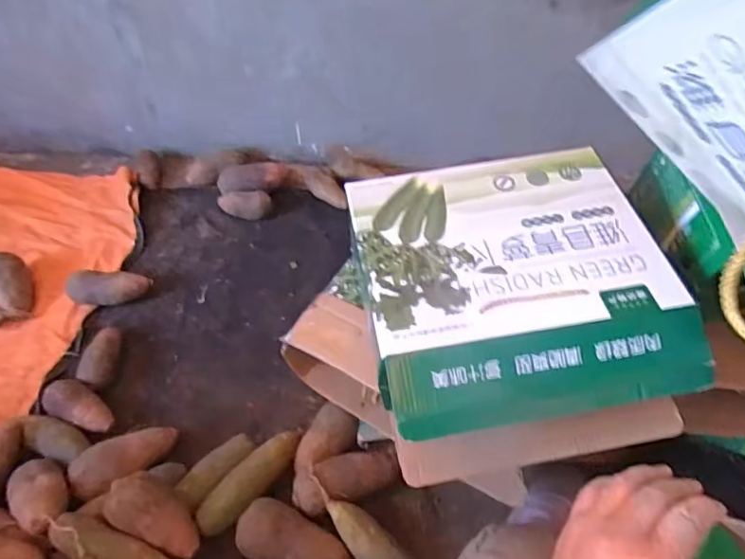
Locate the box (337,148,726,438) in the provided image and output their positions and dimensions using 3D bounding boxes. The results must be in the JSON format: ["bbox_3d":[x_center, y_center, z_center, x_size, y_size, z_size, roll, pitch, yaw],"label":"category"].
[{"bbox_3d":[0.162,-0.009,0.652,0.347,0.098,0.342,-8,47,-8],"label":"box"}]

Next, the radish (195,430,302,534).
[{"bbox_3d":[-0.183,0.299,0.812,0.057,0.047,0.197,27,52,23],"label":"radish"}]

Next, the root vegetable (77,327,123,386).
[{"bbox_3d":[-0.513,0.143,1.012,0.062,0.052,0.139,-7,46,-7],"label":"root vegetable"}]

